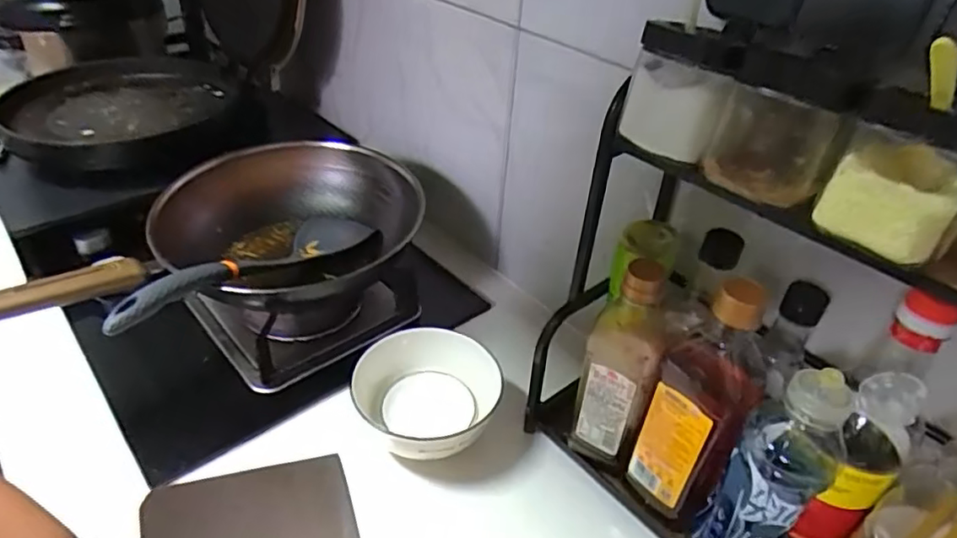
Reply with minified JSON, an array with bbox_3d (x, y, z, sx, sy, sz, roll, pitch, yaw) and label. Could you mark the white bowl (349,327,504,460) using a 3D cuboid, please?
[{"bbox_3d":[-0.057,0.140,0.639,0.152,0.071,0.144,3,37,-3],"label":"white bowl"}]

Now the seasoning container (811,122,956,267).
[{"bbox_3d":[0.247,-0.048,0.356,0.066,0.061,0.057,30,43,29],"label":"seasoning container"}]

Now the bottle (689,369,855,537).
[{"bbox_3d":[0.224,0.166,0.468,0.064,0.219,0.060,-28,48,-36],"label":"bottle"}]

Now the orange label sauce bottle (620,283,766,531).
[{"bbox_3d":[0.186,0.112,0.509,0.074,0.247,0.062,22,40,21],"label":"orange label sauce bottle"}]

